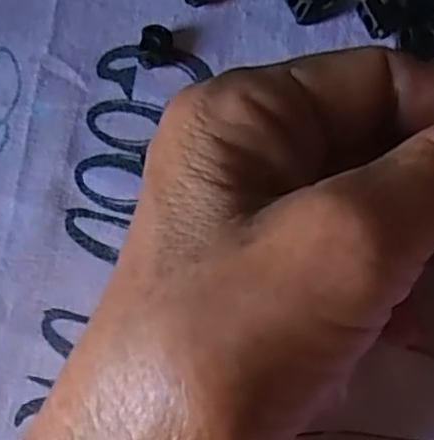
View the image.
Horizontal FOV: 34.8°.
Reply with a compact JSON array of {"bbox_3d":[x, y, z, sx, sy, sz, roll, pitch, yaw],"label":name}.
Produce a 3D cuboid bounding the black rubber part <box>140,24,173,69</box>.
[{"bbox_3d":[-0.021,-0.059,0.239,0.010,0.007,0.016,-1,66,2],"label":"black rubber part"}]

